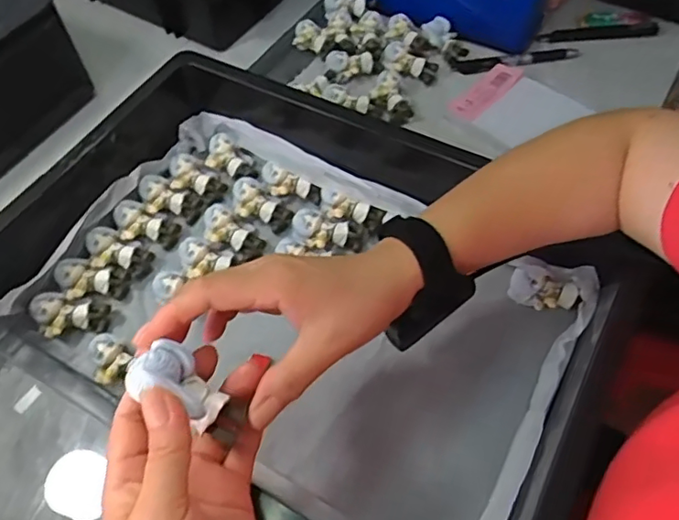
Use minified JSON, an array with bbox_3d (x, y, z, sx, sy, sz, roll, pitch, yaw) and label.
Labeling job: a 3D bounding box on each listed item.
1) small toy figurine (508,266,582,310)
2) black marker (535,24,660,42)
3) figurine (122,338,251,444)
[{"bbox_3d":[0.160,0.027,0.444,0.052,0.025,0.024,17,60,13],"label":"small toy figurine"},{"bbox_3d":[0.264,-0.232,0.581,0.113,0.015,0.014,2,57,4],"label":"black marker"},{"bbox_3d":[-0.072,0.066,0.282,0.061,0.021,0.029,42,62,-14],"label":"figurine"}]

